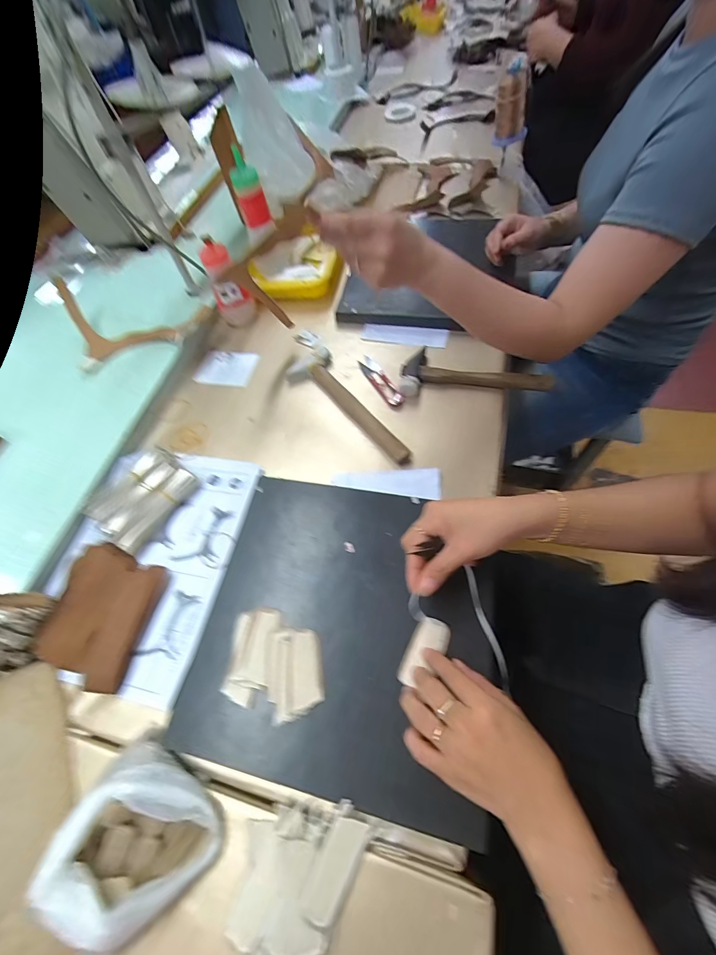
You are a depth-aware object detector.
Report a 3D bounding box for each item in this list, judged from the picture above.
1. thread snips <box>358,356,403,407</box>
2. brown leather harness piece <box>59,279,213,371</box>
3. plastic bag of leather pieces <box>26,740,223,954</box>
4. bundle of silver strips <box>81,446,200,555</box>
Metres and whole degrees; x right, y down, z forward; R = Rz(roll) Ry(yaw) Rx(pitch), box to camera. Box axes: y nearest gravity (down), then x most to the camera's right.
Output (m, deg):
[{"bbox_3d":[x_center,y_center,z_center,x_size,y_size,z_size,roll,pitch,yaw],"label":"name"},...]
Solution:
[{"bbox_3d":[0.034,-0.155,0.571,0.027,0.009,0.118,-23,60,-9],"label":"thread snips"},{"bbox_3d":[-0.398,-0.250,0.615,0.256,0.081,0.138,7,60,9],"label":"brown leather harness piece"},{"bbox_3d":[-0.190,0.308,0.306,0.121,0.056,0.105,29,66,20],"label":"plastic bag of leather pieces"},{"bbox_3d":[-0.294,0.024,0.496,0.099,0.032,0.124,30,66,20],"label":"bundle of silver strips"}]

